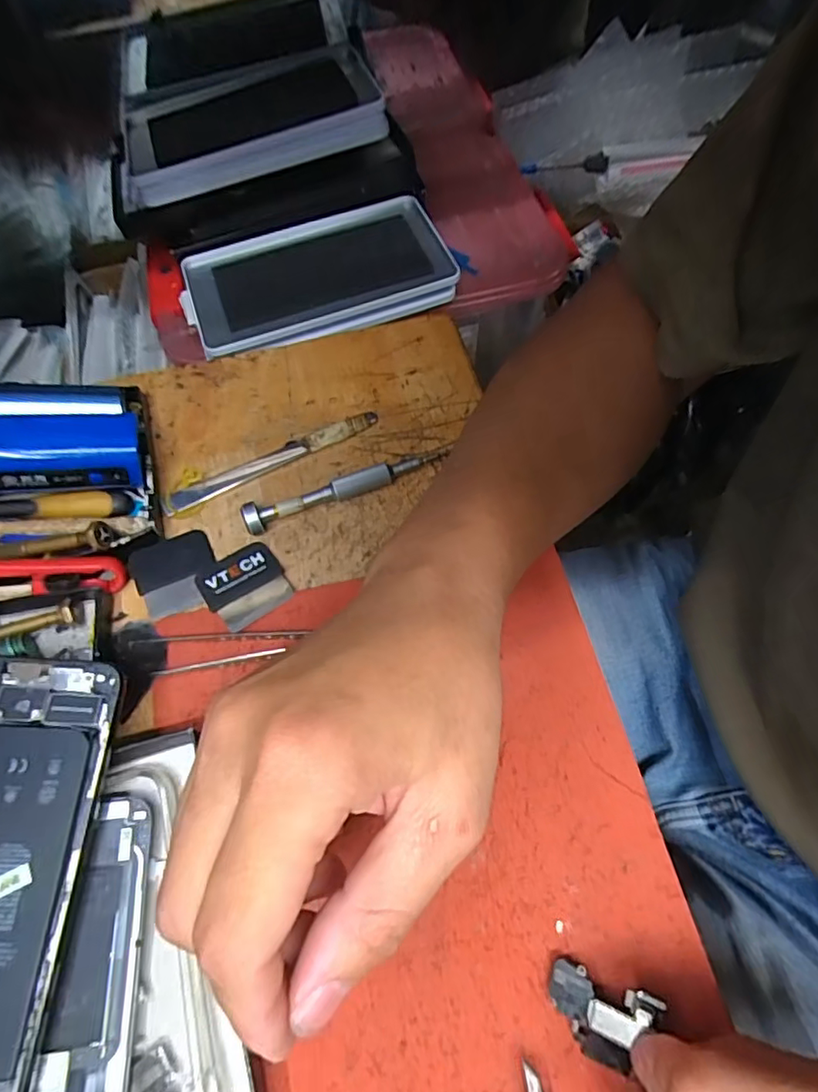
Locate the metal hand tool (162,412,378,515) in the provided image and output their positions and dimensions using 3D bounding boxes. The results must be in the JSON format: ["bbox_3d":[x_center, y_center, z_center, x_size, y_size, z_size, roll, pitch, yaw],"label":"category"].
[{"bbox_3d":[-0.077,-0.050,0.318,0.126,0.006,0.013,-26,65,-11],"label":"metal hand tool"}]

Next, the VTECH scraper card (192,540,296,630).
[{"bbox_3d":[-0.083,0.019,0.284,0.039,0.004,0.041,-33,67,-14],"label":"VTECH scraper card"}]

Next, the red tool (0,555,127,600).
[{"bbox_3d":[-0.182,0.015,0.272,0.081,0.020,0.016,-5,61,-17],"label":"red tool"}]

